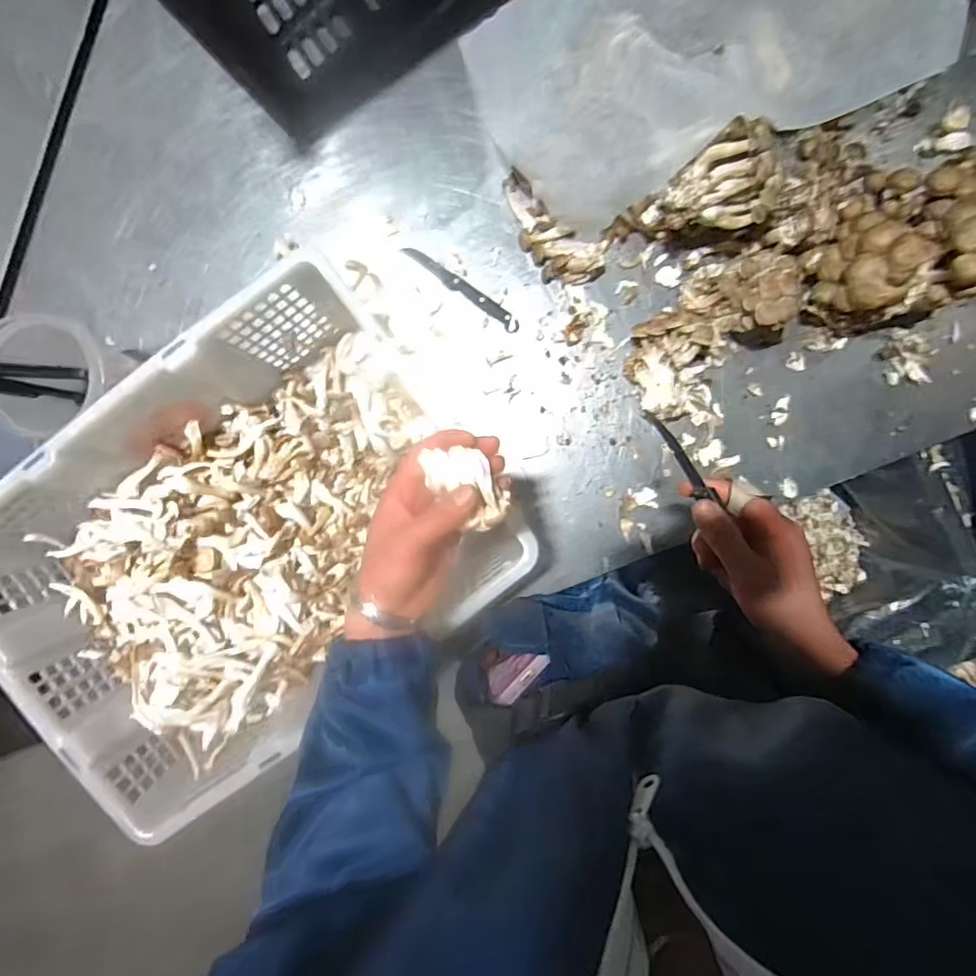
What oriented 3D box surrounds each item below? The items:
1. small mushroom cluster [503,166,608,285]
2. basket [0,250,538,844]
[{"bbox_3d":[0.065,-0.291,0.585,0.151,0.030,0.067,44,94,-2],"label":"small mushroom cluster"},{"bbox_3d":[-0.244,0.055,0.556,0.471,0.176,0.351,-38,92,4],"label":"basket"}]

